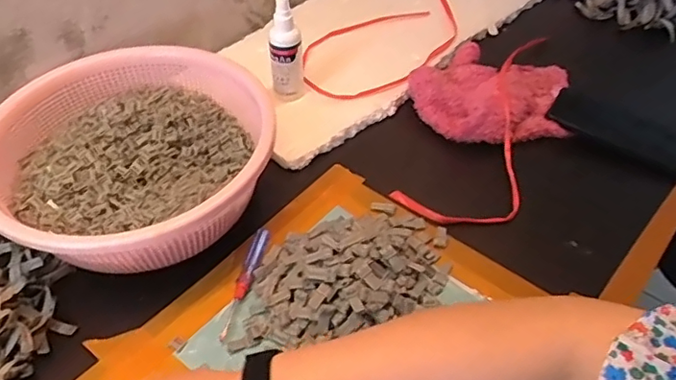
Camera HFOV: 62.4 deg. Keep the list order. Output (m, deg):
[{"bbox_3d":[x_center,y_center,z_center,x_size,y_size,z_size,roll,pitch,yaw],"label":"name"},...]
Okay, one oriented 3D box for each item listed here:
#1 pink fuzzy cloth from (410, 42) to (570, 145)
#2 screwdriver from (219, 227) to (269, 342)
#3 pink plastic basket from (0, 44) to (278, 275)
[{"bbox_3d":[0.176,-0.108,0.655,0.182,0.063,0.137,9,47,8],"label":"pink fuzzy cloth"},{"bbox_3d":[-0.088,0.083,0.519,0.014,0.013,0.116,10,47,9],"label":"screwdriver"},{"bbox_3d":[-0.202,-0.029,0.554,0.242,0.097,0.256,0,46,0],"label":"pink plastic basket"}]

